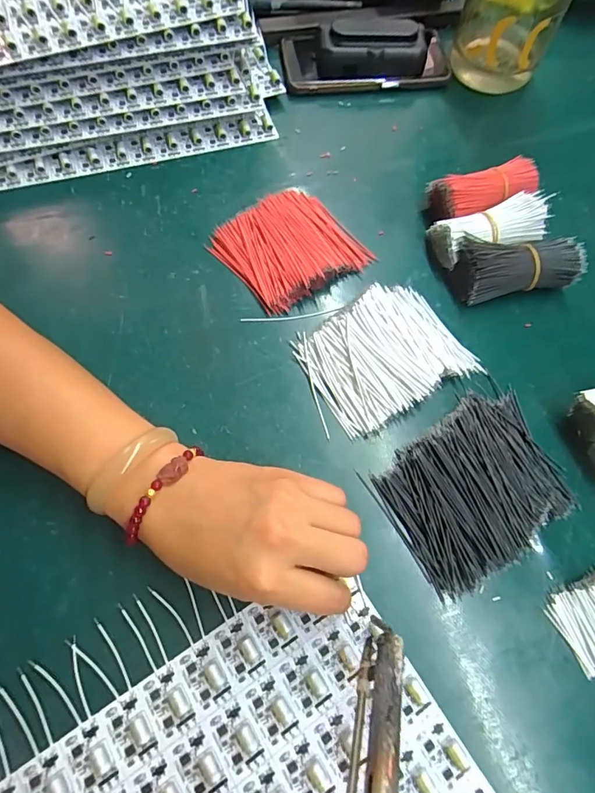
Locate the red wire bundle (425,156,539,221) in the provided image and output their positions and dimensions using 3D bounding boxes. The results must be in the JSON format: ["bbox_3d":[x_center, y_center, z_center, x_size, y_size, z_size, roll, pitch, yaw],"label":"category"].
[{"bbox_3d":[0.154,-0.169,0.376,0.095,0.035,0.041,-14,72,-6],"label":"red wire bundle"}]

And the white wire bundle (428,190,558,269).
[{"bbox_3d":[0.157,-0.136,0.364,0.090,0.038,0.038,-16,72,-7],"label":"white wire bundle"}]

